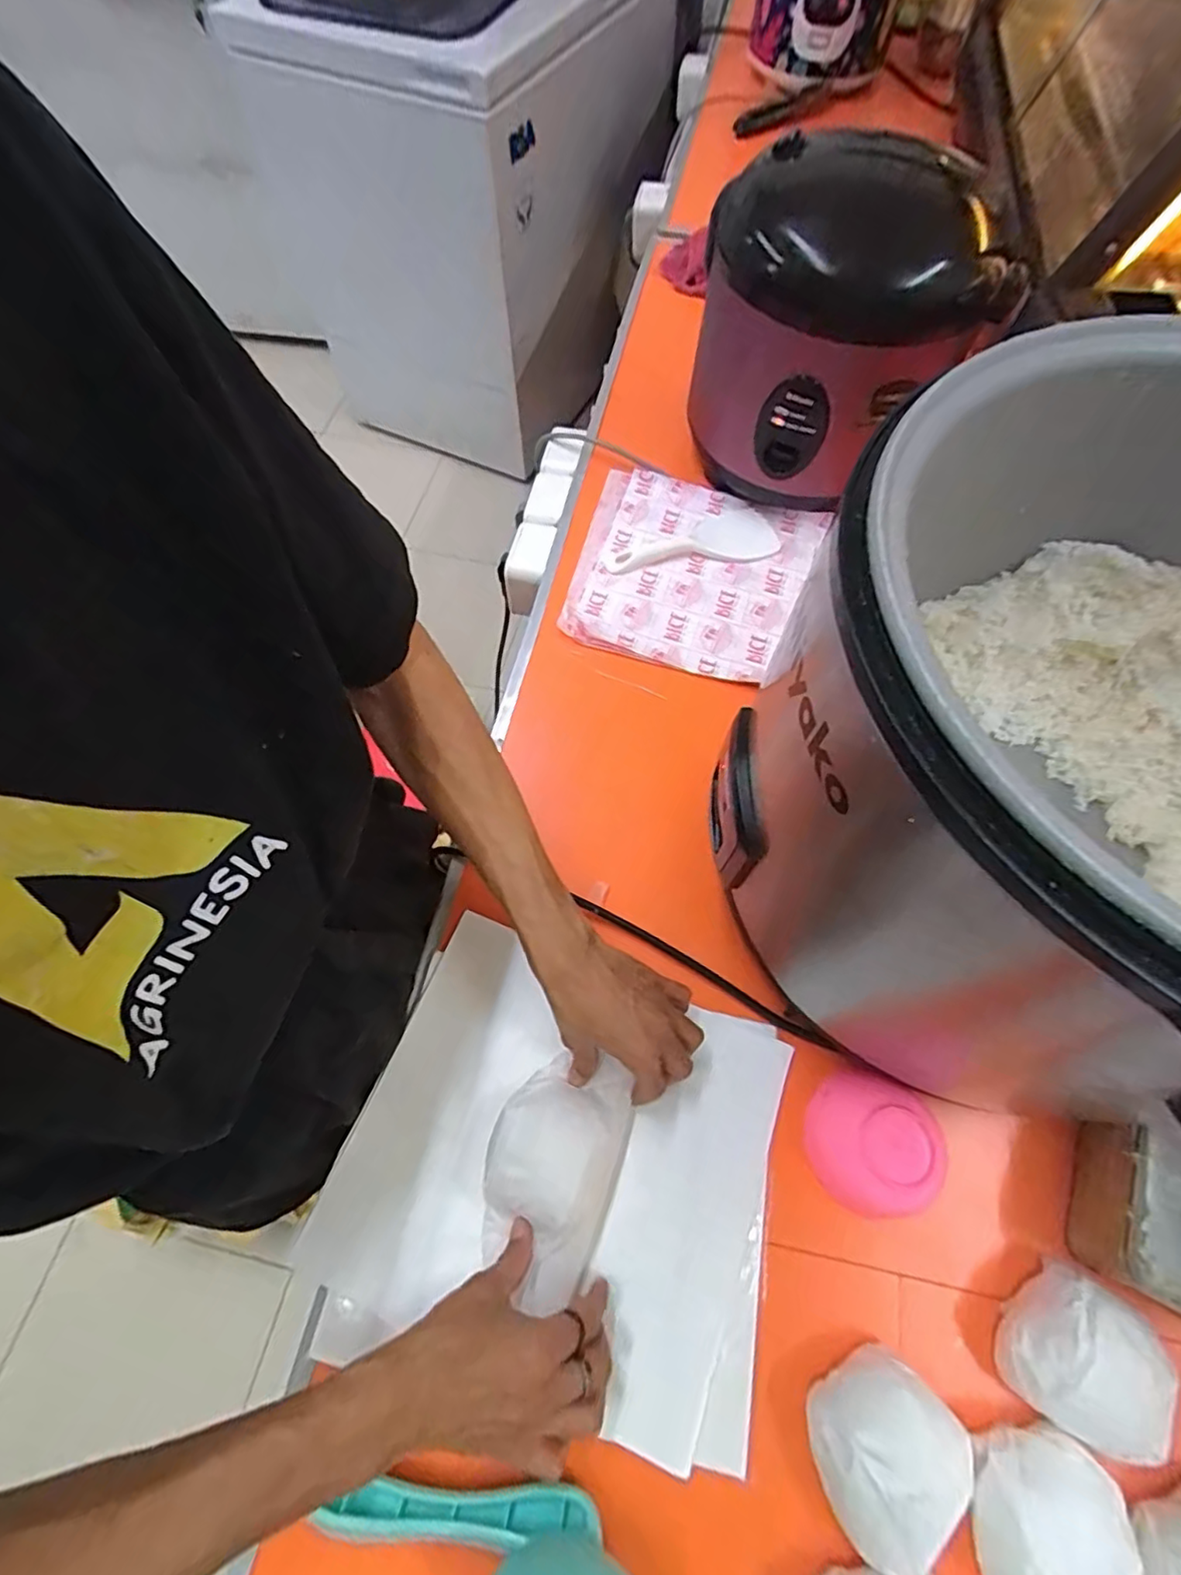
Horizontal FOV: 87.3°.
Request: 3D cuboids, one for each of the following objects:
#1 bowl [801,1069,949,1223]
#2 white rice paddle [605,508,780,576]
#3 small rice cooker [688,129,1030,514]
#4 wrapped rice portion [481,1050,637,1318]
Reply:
[{"bbox_3d":[0.188,0.239,0.418,0.076,0.047,0.079,0,65,0],"label":"bowl"},{"bbox_3d":[0.109,-0.271,0.676,0.189,0.012,0.076,-10,66,-4],"label":"white rice paddle"},{"bbox_3d":[0.230,-0.440,0.612,0.223,0.255,0.215,0,65,0],"label":"small rice cooker"},{"bbox_3d":[-0.025,0.253,0.409,0.084,0.042,0.139,19,67,8],"label":"wrapped rice portion"}]

